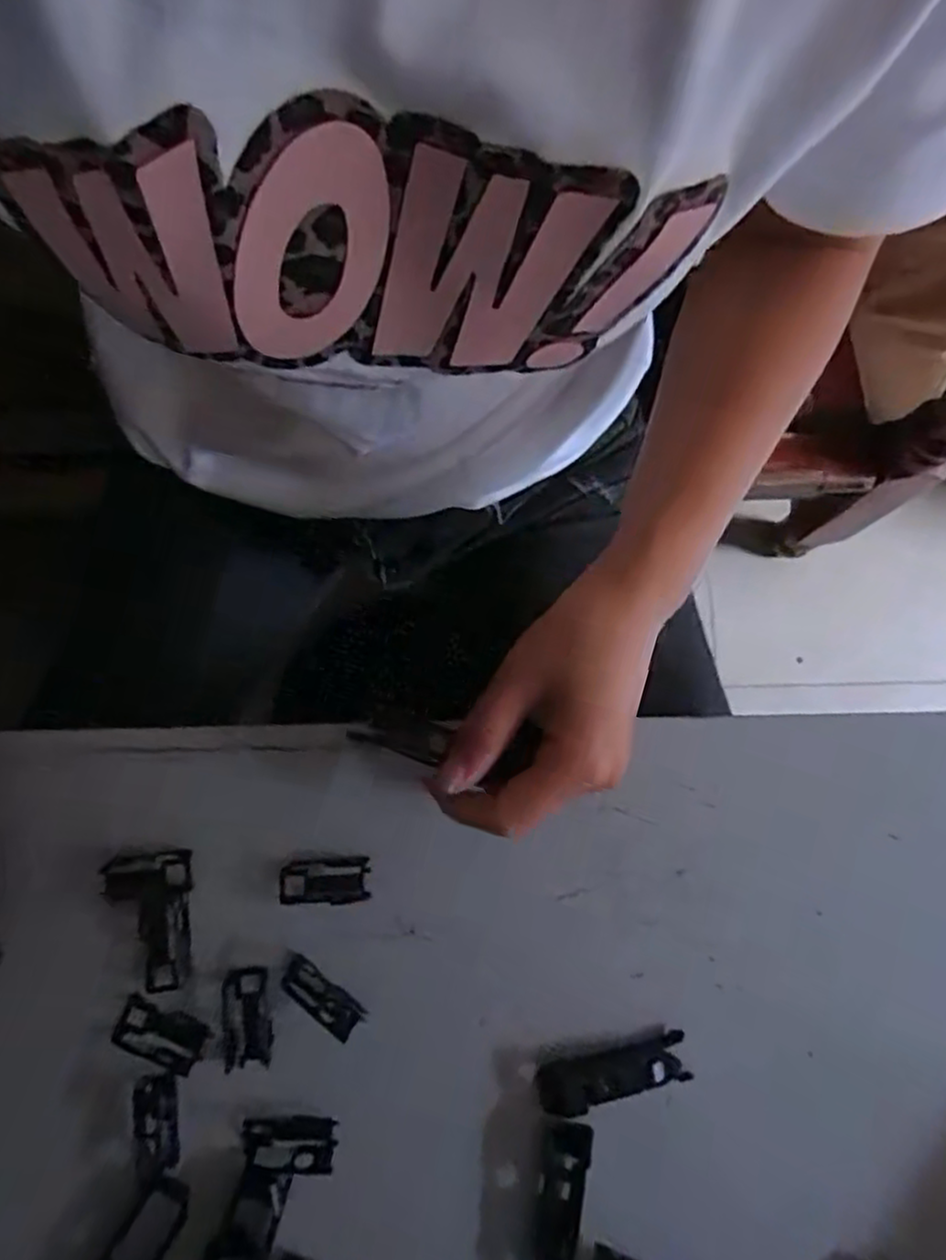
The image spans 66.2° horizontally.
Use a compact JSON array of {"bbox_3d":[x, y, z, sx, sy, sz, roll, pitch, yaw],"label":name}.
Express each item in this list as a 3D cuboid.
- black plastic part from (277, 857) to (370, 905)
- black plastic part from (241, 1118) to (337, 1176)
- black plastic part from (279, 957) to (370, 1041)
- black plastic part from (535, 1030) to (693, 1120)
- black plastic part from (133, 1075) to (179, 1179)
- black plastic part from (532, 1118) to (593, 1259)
[{"bbox_3d":[-0.069,0.116,0.332,0.043,0.018,0.019,-4,80,-3],"label":"black plastic part"},{"bbox_3d":[-0.080,0.222,0.311,0.039,0.004,0.021,1,80,-2],"label":"black plastic part"},{"bbox_3d":[-0.066,0.161,0.320,0.040,0.017,0.014,39,81,5],"label":"black plastic part"},{"bbox_3d":[0.061,0.195,0.318,0.066,0.009,0.020,-12,81,-4],"label":"black plastic part"},{"bbox_3d":[-0.136,0.212,0.310,0.017,0.005,0.038,-7,80,-3],"label":"black plastic part"},{"bbox_3d":[0.037,0.245,0.307,0.019,0.004,0.065,11,80,0],"label":"black plastic part"}]

